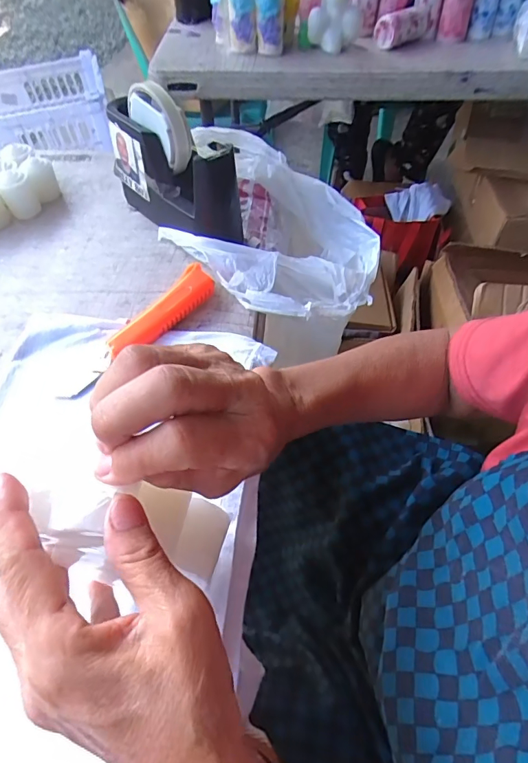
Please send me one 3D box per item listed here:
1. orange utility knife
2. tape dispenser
[{"bbox_3d":[-0.105,-0.045,0.394,0.033,0.015,0.170,43,67,-9],"label":"orange utility knife"},{"bbox_3d":[-0.097,-0.226,0.471,0.059,0.131,0.185,-36,59,-23],"label":"tape dispenser"}]

